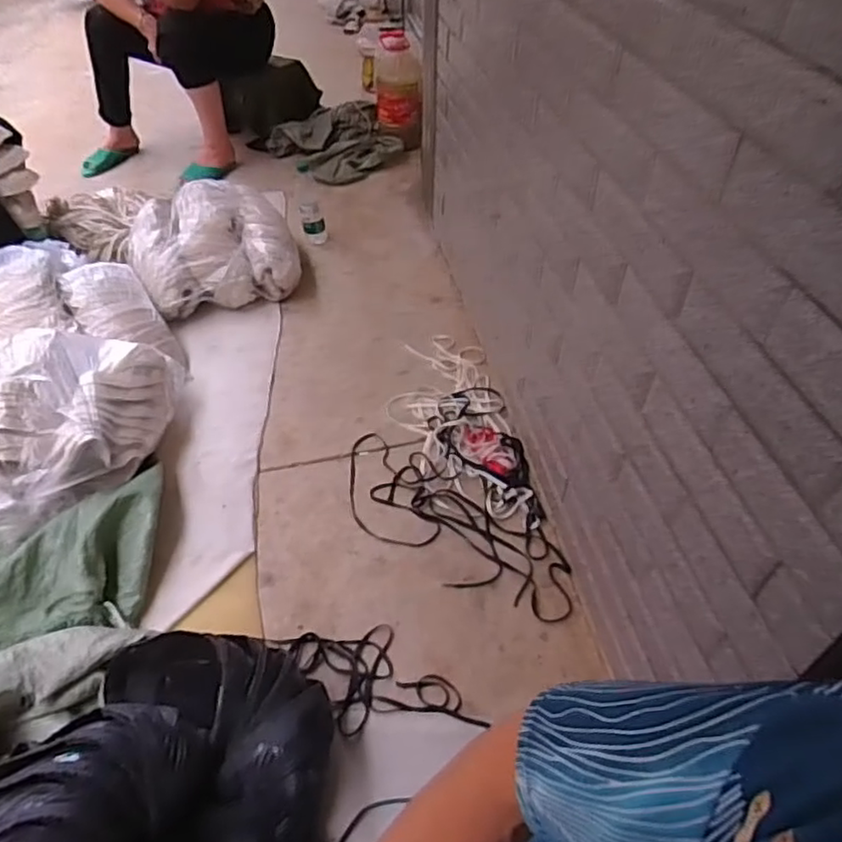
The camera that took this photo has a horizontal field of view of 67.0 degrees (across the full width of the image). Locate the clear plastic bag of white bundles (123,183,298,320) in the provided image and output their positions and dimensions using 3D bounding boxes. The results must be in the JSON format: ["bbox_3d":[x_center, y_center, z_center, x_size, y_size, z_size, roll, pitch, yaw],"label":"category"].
[{"bbox_3d":[-0.534,-0.455,1.635,0.393,0.168,0.372,-15,47,-14],"label":"clear plastic bag of white bundles"}]

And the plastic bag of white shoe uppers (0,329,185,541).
[{"bbox_3d":[-0.723,0.000,1.210,0.406,0.160,0.406,0,45,0],"label":"plastic bag of white shoe uppers"}]

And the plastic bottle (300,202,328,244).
[{"bbox_3d":[-0.303,-0.560,1.792,0.063,0.126,0.051,-10,46,-5],"label":"plastic bottle"}]

